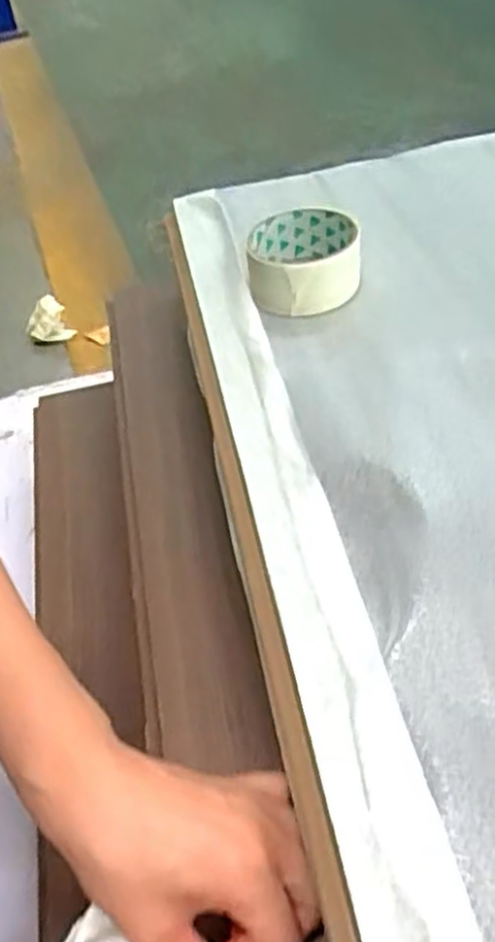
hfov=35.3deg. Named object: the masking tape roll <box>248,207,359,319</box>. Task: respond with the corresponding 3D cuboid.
[{"bbox_3d":[0.041,-0.152,0.561,0.077,0.041,0.091,-1,43,8],"label":"masking tape roll"}]

